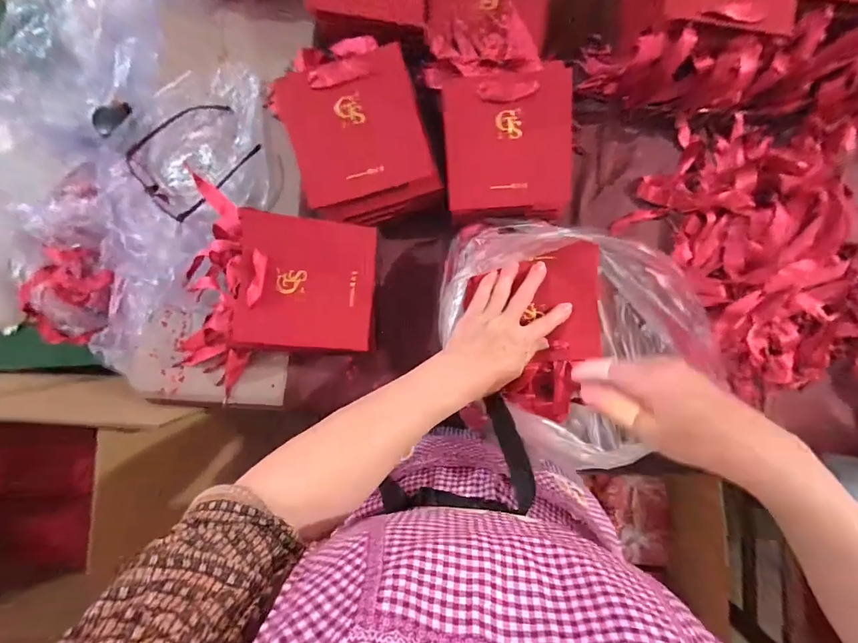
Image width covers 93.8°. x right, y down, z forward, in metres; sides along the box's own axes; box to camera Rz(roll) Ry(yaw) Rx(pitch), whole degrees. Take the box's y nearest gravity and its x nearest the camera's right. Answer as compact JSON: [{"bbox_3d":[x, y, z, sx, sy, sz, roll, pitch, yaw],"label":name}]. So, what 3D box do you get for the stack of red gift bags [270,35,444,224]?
[{"bbox_3d":[-0.082,-0.213,0.455,0.148,0.052,0.179,-19,102,1],"label":"stack of red gift bags"}]

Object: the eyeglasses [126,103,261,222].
[{"bbox_3d":[-0.307,-0.218,0.508,0.140,0.030,0.156,38,87,2],"label":"eyeglasses"}]

